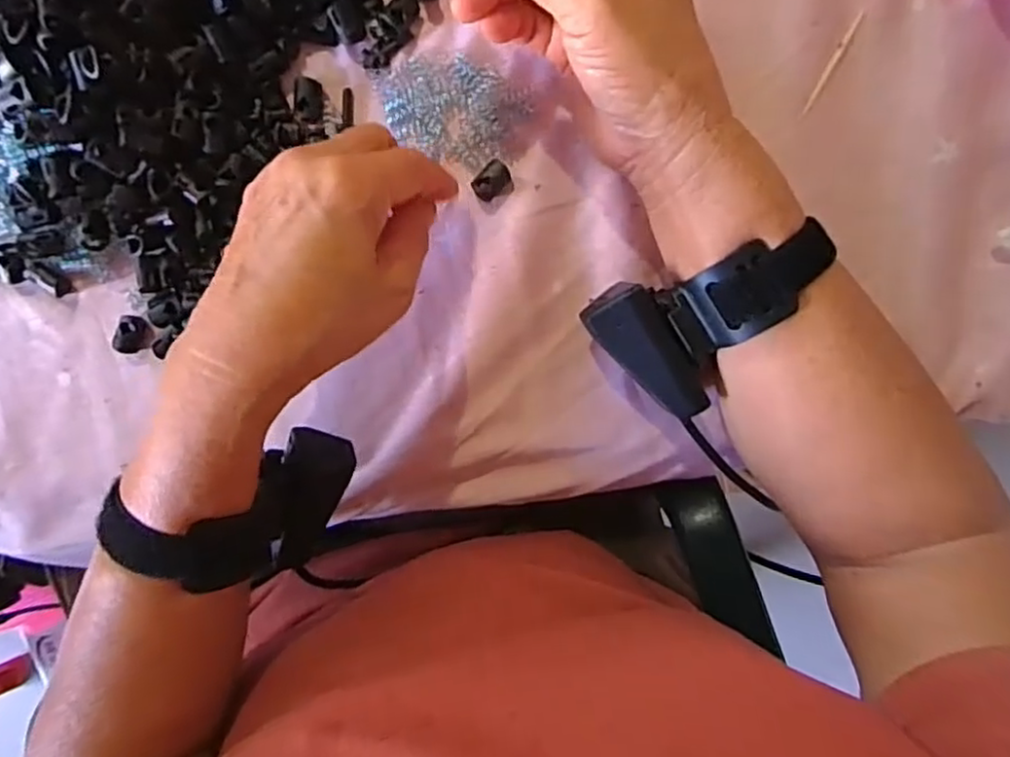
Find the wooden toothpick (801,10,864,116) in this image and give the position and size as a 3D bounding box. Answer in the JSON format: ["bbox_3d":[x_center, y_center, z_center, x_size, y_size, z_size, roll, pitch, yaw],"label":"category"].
[{"bbox_3d":[0.159,-0.154,0.324,0.004,0.004,0.053,29,98,0],"label":"wooden toothpick"}]

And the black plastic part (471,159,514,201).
[{"bbox_3d":[-0.005,-0.099,0.337,0.019,0.007,0.017,-44,92,7],"label":"black plastic part"}]

